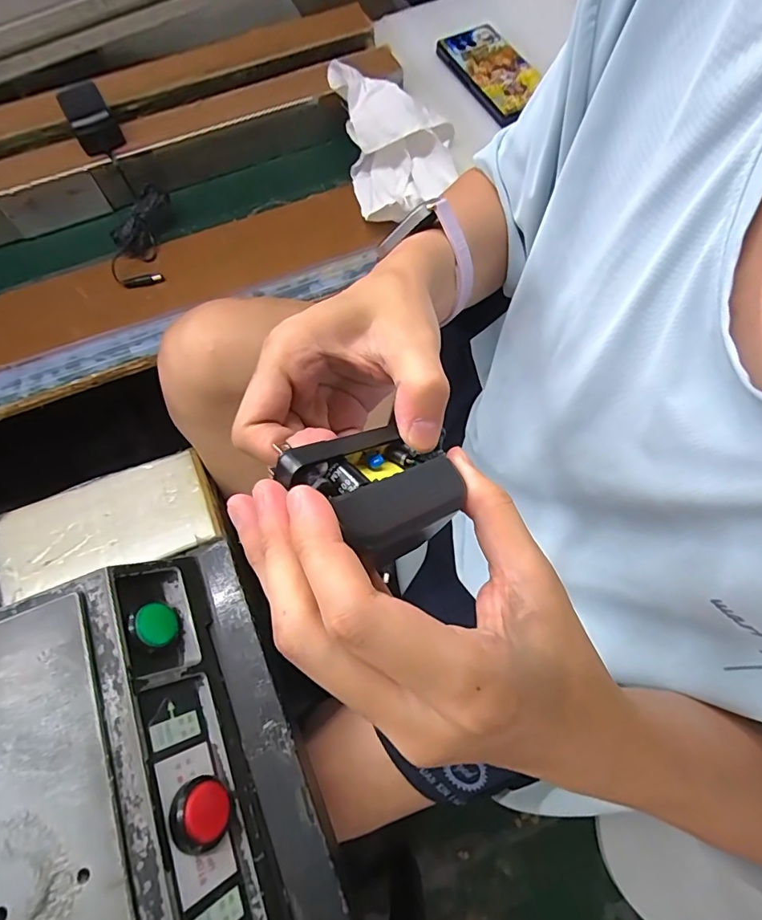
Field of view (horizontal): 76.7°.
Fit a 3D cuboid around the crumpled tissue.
[{"bbox_3d":[0.019,-0.328,0.498,0.105,0.076,0.156,-16,68,-5],"label":"crumpled tissue"}]

